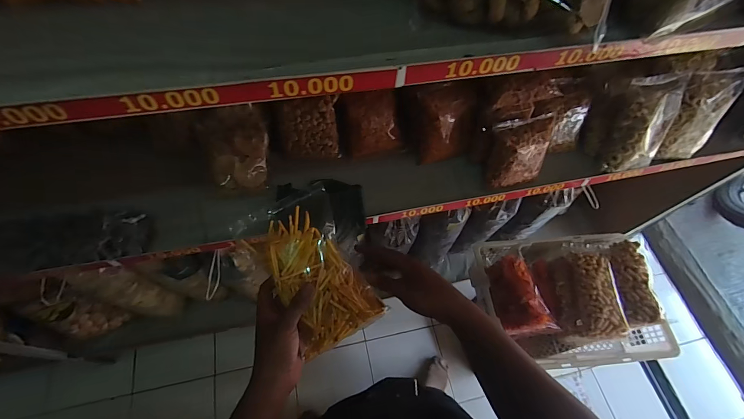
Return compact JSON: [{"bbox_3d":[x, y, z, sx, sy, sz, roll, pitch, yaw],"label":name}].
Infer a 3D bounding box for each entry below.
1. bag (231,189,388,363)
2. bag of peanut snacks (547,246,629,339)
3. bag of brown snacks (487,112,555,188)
[{"bbox_3d":[-0.085,0.085,0.491,0.132,0.050,0.213,-29,78,-13],"label":"bag"},{"bbox_3d":[0.599,0.230,0.957,0.128,0.089,0.241,-1,62,-5],"label":"bag of peanut snacks"},{"bbox_3d":[0.293,-0.115,0.682,0.104,0.120,0.077,-8,63,-8],"label":"bag of brown snacks"}]

